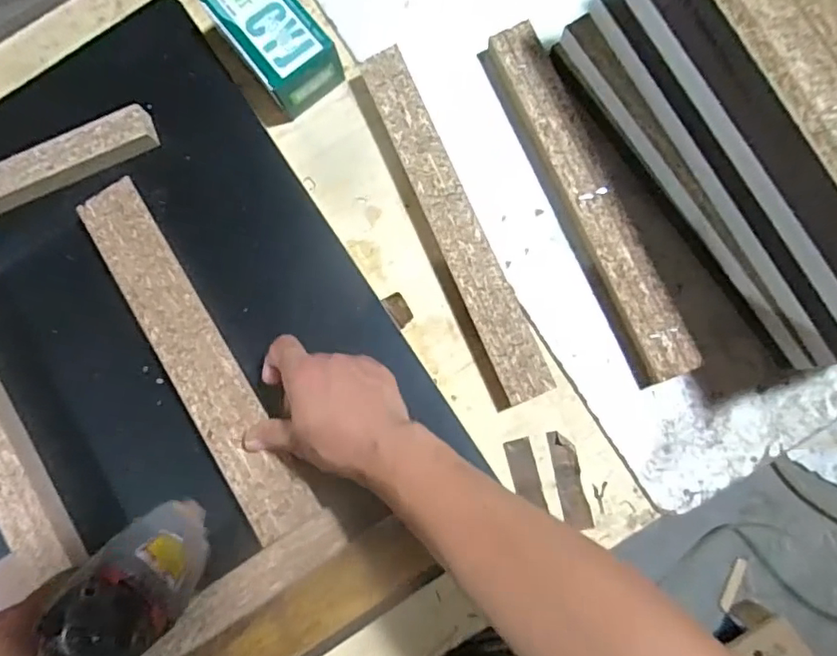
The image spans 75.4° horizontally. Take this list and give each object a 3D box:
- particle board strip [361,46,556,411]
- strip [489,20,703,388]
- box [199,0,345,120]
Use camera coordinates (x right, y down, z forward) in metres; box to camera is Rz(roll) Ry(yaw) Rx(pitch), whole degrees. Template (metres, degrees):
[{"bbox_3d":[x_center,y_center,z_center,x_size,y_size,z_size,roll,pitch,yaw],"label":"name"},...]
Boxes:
[{"bbox_3d":[0.027,-0.087,0.438,0.040,0.022,0.305,-22,82,1],"label":"particle board strip"},{"bbox_3d":[0.134,-0.104,0.430,0.036,0.020,0.305,-23,82,1],"label":"strip"},{"bbox_3d":[-0.123,-0.243,0.458,0.068,0.055,0.116,-38,81,-1],"label":"box"}]

